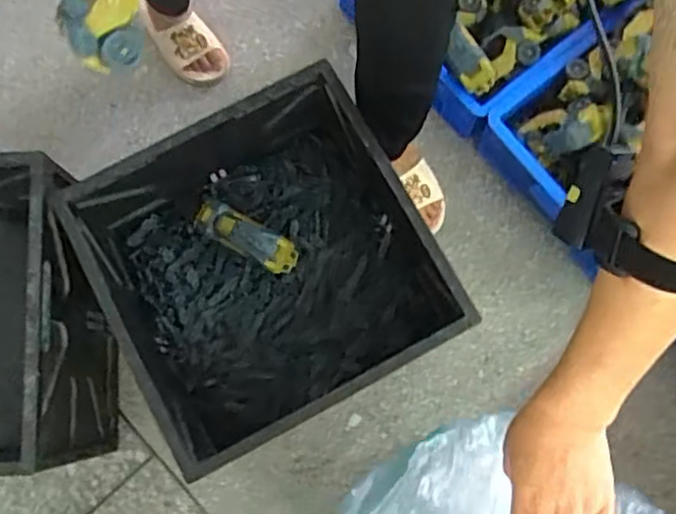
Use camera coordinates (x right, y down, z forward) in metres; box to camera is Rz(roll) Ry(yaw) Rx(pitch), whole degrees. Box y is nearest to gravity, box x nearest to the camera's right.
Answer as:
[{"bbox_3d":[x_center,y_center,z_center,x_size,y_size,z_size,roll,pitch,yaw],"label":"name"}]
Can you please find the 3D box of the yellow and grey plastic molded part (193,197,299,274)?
[{"bbox_3d":[-0.142,-0.032,1.035,0.180,0.077,0.059,28,81,6],"label":"yellow and grey plastic molded part"}]

